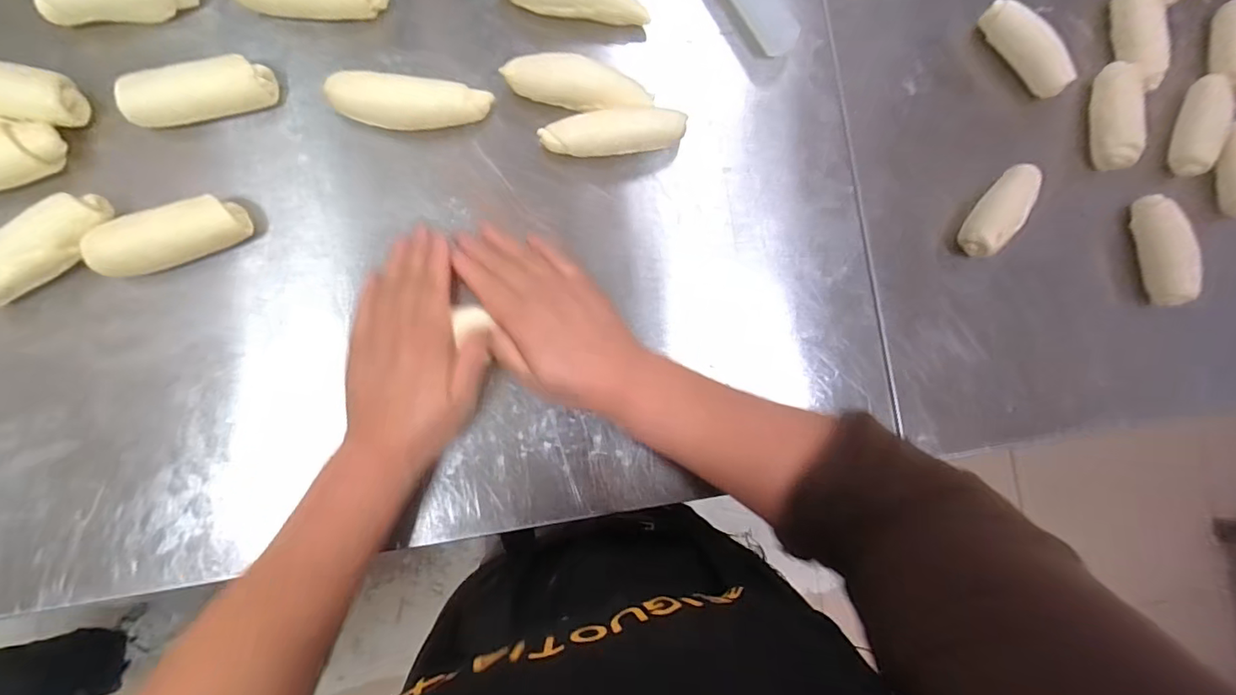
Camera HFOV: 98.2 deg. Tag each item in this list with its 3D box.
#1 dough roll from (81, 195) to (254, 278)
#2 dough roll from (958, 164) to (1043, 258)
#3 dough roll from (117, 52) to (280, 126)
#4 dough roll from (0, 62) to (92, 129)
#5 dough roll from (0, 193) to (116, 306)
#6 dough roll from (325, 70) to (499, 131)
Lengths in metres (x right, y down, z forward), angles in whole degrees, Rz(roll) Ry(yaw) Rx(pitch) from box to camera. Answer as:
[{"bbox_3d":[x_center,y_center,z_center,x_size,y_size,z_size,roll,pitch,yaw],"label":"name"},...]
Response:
[{"bbox_3d":[-0.301,-0.073,0.361,0.096,0.031,0.035,-15,86,-9],"label":"dough roll"},{"bbox_3d":[0.315,-0.112,0.444,0.031,0.030,0.094,41,81,-1],"label":"dough roll"},{"bbox_3d":[-0.288,-0.176,0.373,0.091,0.029,0.030,-19,87,-9],"label":"dough roll"},{"bbox_3d":[-0.409,-0.168,0.355,0.091,0.036,0.030,7,83,-6],"label":"dough roll"},{"bbox_3d":[-0.383,-0.064,0.356,0.098,0.038,0.034,-37,89,-9],"label":"dough roll"},{"bbox_3d":[-0.149,-0.175,0.387,0.109,0.025,0.032,-1,84,-7],"label":"dough roll"}]

